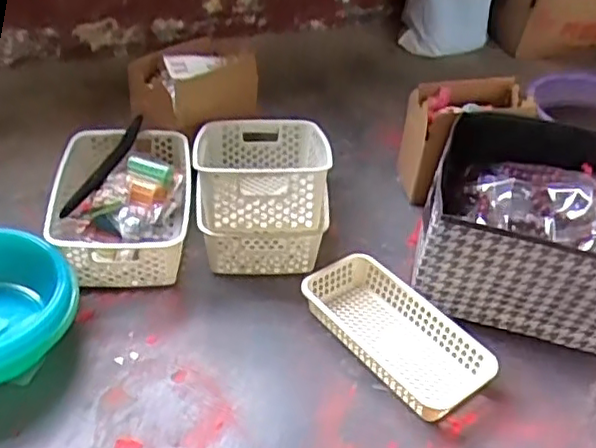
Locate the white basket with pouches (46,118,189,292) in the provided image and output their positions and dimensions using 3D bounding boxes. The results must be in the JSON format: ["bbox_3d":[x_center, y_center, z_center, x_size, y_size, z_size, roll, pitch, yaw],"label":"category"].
[{"bbox_3d":[-0.277,-0.039,1.009,0.211,0.087,0.316,-4,40,-10],"label":"white basket with pouches"}]

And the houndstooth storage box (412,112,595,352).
[{"bbox_3d":[0.410,0.017,0.946,0.422,0.191,0.344,13,40,10],"label":"houndstooth storage box"}]

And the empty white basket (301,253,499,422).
[{"bbox_3d":[0.129,0.144,0.864,0.129,0.046,0.270,-27,49,-32],"label":"empty white basket"}]

